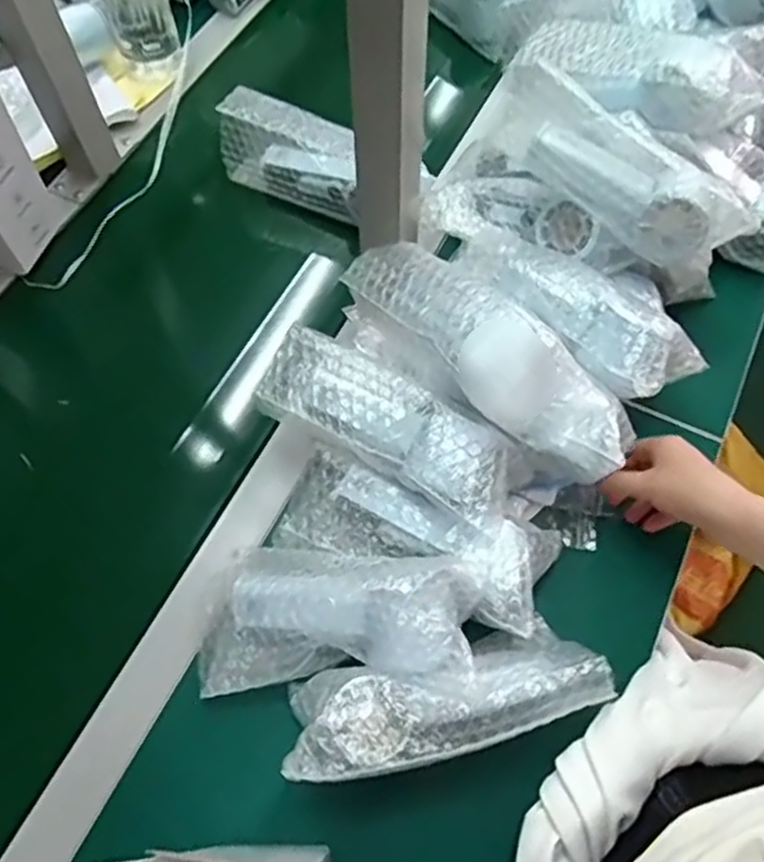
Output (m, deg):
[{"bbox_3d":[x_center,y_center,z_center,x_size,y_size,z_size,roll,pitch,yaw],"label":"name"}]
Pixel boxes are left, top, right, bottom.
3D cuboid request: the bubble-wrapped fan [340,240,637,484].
[{"bbox_3d":[0.076,-0.064,0.526,0.083,0.068,0.245,-41,73,-18],"label":"bubble-wrapped fan"}]

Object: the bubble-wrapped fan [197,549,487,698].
[{"bbox_3d":[-0.033,0.125,0.492,0.191,0.054,0.104,-5,63,19],"label":"bubble-wrapped fan"}]

